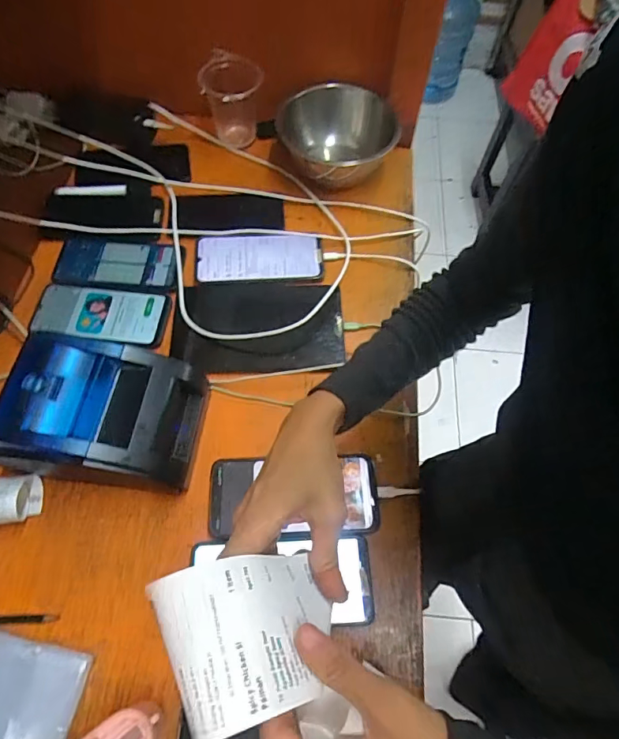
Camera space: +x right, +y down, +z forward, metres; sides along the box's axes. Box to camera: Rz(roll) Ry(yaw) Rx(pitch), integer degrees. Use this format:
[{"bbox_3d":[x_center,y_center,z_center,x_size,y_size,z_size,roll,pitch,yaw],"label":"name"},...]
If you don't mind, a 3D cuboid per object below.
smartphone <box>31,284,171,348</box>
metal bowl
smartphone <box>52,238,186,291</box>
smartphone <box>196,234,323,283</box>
[{"bbox_3d":[-0.255,-0.069,0.557,0.155,0.010,0.076,5,64,1],"label":"smartphone"},{"bbox_3d":[0.032,-0.337,0.660,0.172,0.072,0.172,1,64,-1],"label":"metal bowl"},{"bbox_3d":[-0.249,-0.139,0.594,0.162,0.012,0.078,2,64,0],"label":"smartphone"},{"bbox_3d":[-0.067,-0.151,0.604,0.166,0.007,0.077,-4,64,-3],"label":"smartphone"}]

